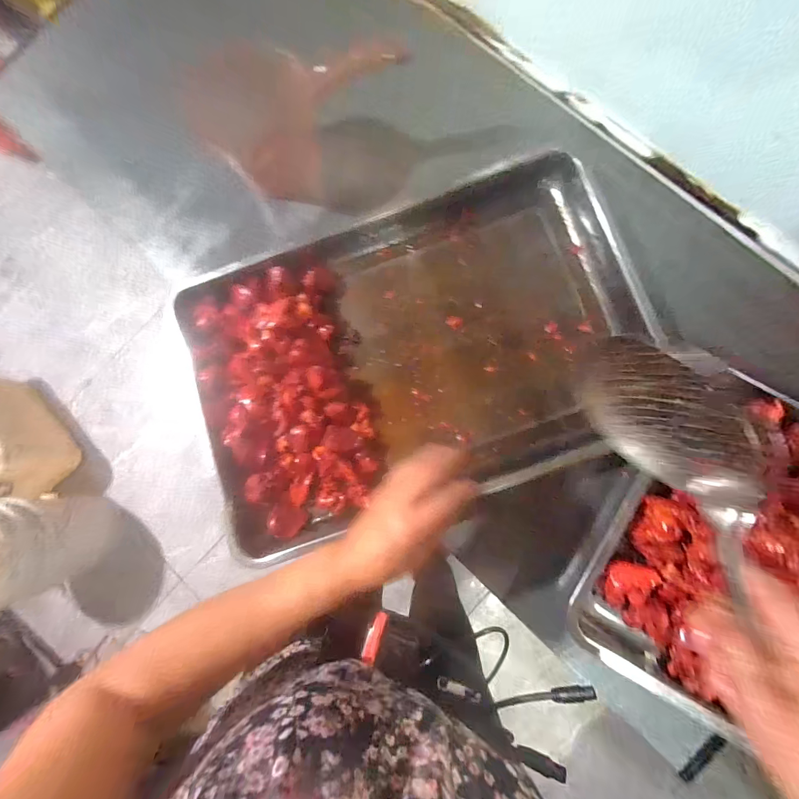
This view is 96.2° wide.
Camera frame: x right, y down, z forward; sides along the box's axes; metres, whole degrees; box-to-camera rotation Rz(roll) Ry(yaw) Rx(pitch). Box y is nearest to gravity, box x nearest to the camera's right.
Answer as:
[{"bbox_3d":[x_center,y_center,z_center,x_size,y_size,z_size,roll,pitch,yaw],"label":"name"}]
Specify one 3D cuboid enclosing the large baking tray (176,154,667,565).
[{"bbox_3d":[0.013,-0.064,0.479,0.576,0.061,0.391,-18,82,1],"label":"large baking tray"}]

